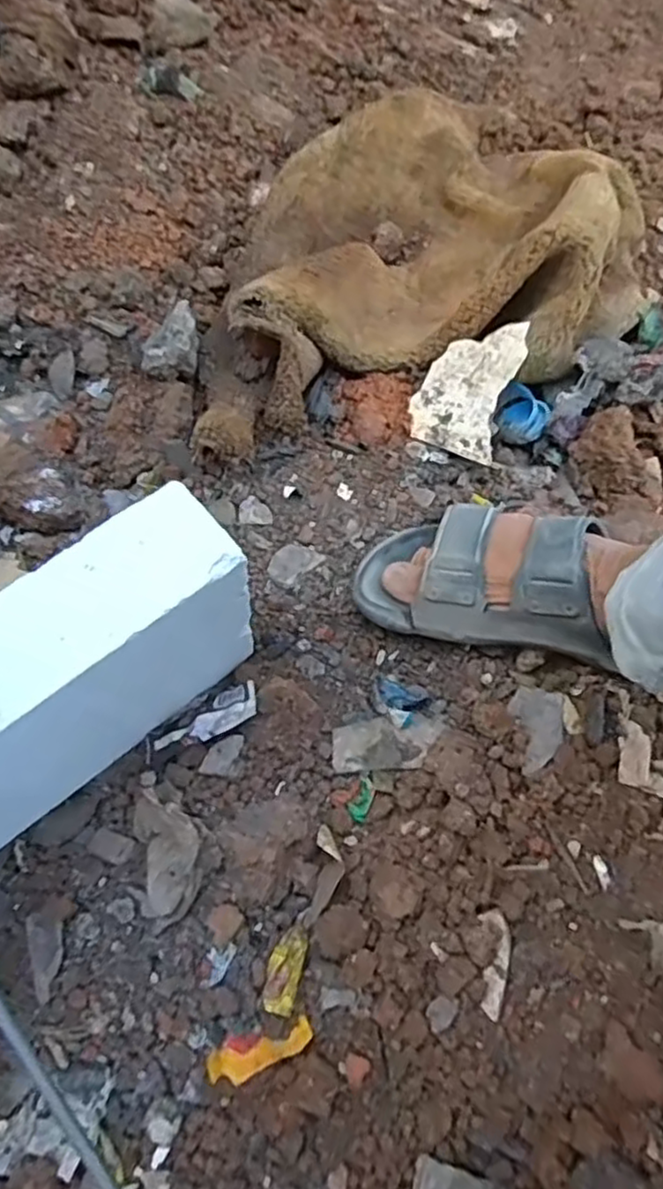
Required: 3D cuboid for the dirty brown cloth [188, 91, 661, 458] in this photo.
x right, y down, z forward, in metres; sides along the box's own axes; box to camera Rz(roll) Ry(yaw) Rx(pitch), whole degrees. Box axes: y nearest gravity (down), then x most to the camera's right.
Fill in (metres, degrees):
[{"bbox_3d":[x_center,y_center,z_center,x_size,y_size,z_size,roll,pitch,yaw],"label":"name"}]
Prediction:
[{"bbox_3d":[0.063,-0.380,0.757,0.498,0.138,0.401,-16,63,-11],"label":"dirty brown cloth"}]

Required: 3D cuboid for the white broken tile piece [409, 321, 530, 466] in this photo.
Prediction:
[{"bbox_3d":[0.136,-0.210,0.702,0.087,0.007,0.144,18,81,13],"label":"white broken tile piece"}]

